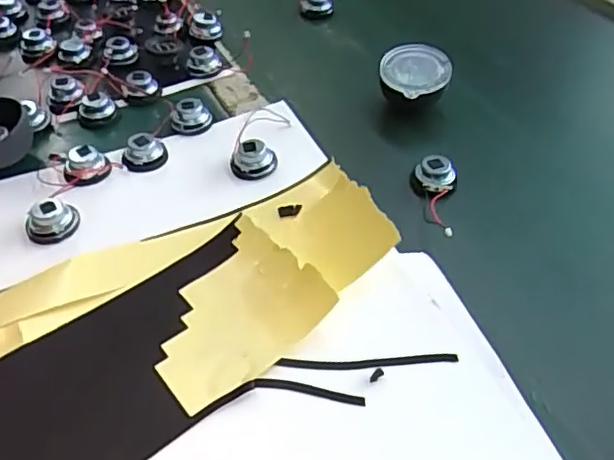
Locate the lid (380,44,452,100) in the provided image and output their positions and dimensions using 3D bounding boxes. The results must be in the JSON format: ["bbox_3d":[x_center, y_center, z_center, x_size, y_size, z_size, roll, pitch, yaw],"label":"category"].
[{"bbox_3d":[0.097,-0.142,0.538,0.061,0.012,0.056,-1,57,1],"label":"lid"}]

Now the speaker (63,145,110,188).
[{"bbox_3d":[-0.173,-0.049,0.469,0.034,0.021,0.034,-20,49,-18],"label":"speaker"}]

